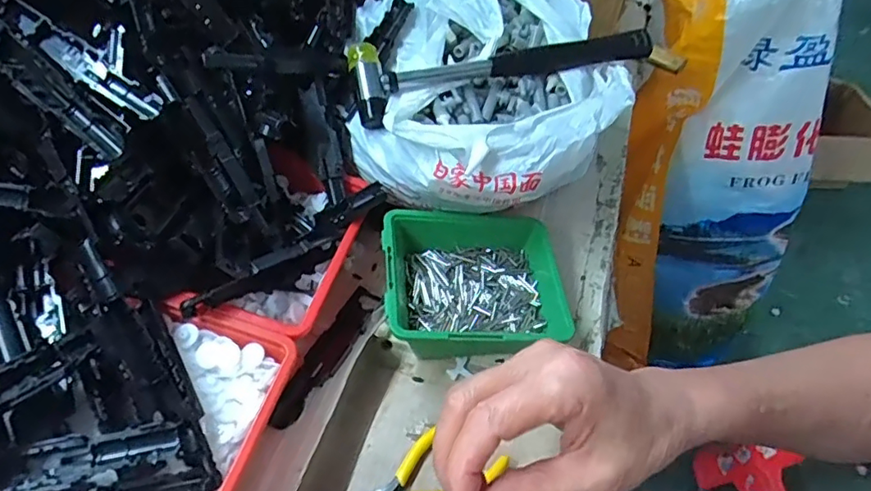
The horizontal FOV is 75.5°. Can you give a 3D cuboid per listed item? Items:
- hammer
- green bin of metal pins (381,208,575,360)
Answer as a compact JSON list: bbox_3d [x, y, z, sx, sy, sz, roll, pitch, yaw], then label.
[{"bbox_3d":[0.055,-0.145,0.453,0.235,0.033,0.057,-14,53,-15],"label":"hammer"},{"bbox_3d":[0.029,0.033,0.413,0.129,0.059,0.113,2,51,-3],"label":"green bin of metal pins"}]

